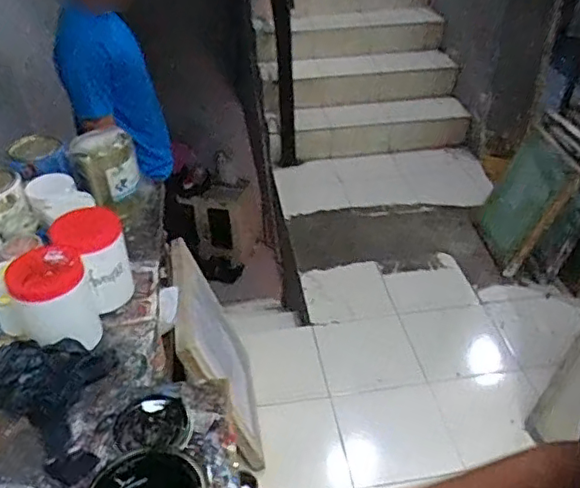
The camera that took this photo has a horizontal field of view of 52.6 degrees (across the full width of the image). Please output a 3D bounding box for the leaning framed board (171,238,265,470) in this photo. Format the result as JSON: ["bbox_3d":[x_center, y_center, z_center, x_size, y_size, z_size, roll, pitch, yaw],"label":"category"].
[{"bbox_3d":[-0.184,0.279,1.555,0.044,0.535,0.432,-21,40,6],"label":"leaning framed board"}]

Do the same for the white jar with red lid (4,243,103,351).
[{"bbox_3d":[-0.331,0.083,0.836,0.097,0.140,0.094,-1,37,1],"label":"white jar with red lid"}]

